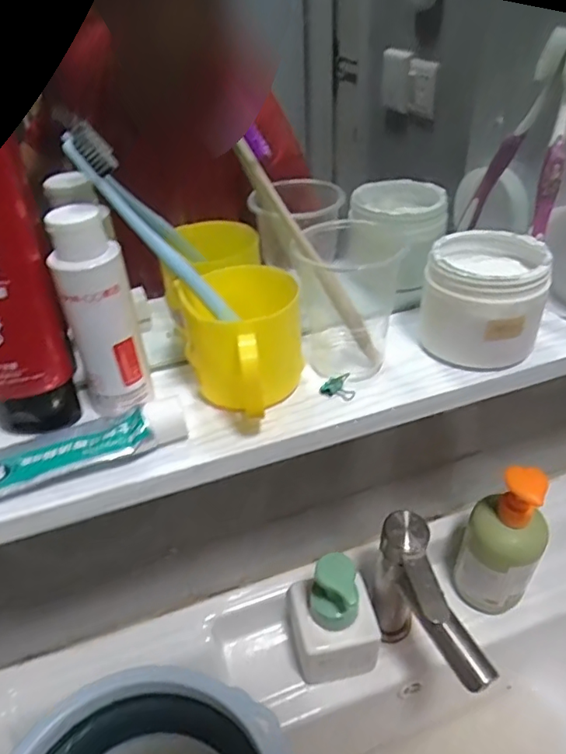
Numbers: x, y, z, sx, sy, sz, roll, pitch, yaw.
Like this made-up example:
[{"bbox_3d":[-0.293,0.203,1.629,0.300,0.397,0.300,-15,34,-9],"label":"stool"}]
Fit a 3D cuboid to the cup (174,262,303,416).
[{"bbox_3d":[-0.022,-0.022,0.339,0.074,0.069,0.104,-10,38,-9],"label":"cup"}]

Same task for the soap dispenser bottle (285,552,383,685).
[{"bbox_3d":[0.048,0.226,0.531,0.084,0.149,0.070,-6,37,-3],"label":"soap dispenser bottle"}]

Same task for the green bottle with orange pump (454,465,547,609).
[{"bbox_3d":[0.224,0.158,0.550,0.072,0.178,0.070,21,43,29],"label":"green bottle with orange pump"}]

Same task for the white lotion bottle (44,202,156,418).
[{"bbox_3d":[-0.103,-0.034,0.315,0.038,0.121,0.031,-17,39,-17],"label":"white lotion bottle"}]

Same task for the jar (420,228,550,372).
[{"bbox_3d":[0.137,-0.054,0.372,0.073,0.065,0.077,-2,37,2],"label":"jar"}]

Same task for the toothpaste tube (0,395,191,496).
[{"bbox_3d":[-0.139,0.043,0.311,0.166,0.026,0.045,-17,39,-17],"label":"toothpaste tube"}]

